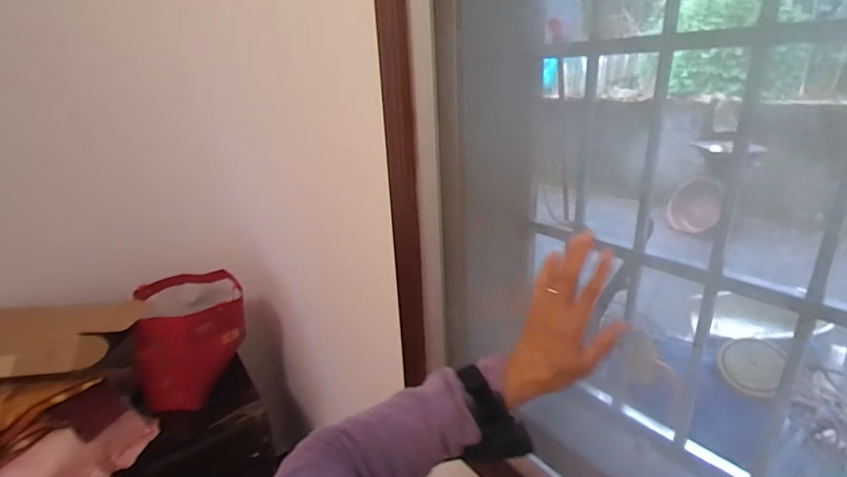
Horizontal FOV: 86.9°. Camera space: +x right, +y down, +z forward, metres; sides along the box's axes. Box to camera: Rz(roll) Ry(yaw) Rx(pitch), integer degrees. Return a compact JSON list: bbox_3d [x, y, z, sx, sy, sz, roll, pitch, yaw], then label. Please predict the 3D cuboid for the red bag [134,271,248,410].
[{"bbox_3d":[-0.711,0.307,1.404,0.307,0.307,0.355,-14,21,-25],"label":"red bag"}]

